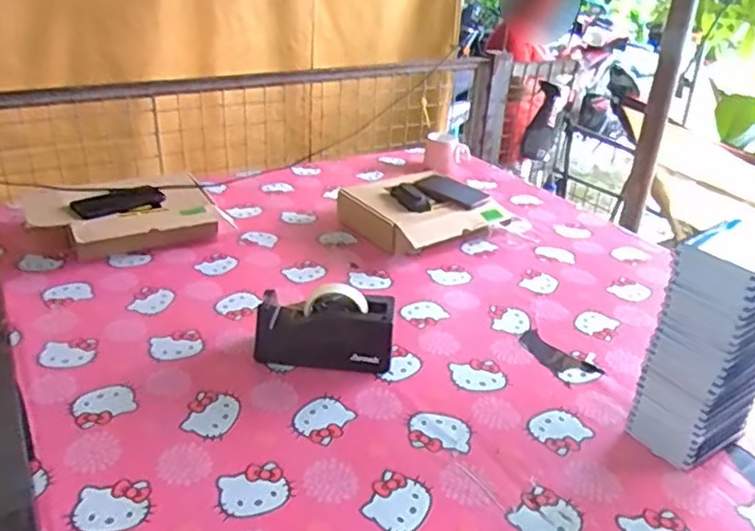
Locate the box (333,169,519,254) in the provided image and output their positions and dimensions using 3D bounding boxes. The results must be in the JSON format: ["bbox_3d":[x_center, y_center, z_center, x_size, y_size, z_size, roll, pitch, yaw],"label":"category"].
[{"bbox_3d":[0.085,-0.117,1.360,0.282,0.089,0.274,-17,35,-32],"label":"box"}]

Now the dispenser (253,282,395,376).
[{"bbox_3d":[-0.077,0.092,0.940,0.200,0.111,0.075,3,29,0],"label":"dispenser"}]

